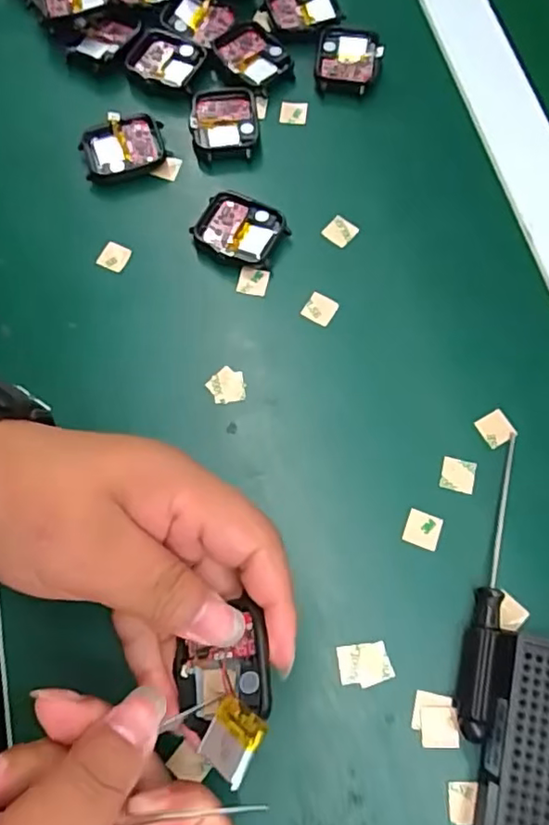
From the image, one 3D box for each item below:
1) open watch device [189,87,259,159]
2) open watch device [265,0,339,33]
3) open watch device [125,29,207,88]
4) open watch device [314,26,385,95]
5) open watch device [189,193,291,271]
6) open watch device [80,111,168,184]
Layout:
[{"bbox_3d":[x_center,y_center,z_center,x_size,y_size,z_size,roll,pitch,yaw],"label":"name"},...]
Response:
[{"bbox_3d":[-0.029,-0.165,0.347,0.038,0.012,0.045,-5,71,-2],"label":"open watch device"},{"bbox_3d":[0.017,-0.251,0.370,0.042,0.005,0.035,-10,71,-4],"label":"open watch device"},{"bbox_3d":[-0.064,-0.213,0.361,0.039,0.013,0.033,21,72,7],"label":"open watch device"},{"bbox_3d":[0.044,-0.213,0.360,0.037,0.010,0.045,13,71,4],"label":"open watch device"},{"bbox_3d":[-0.019,-0.097,0.325,0.046,0.012,0.038,26,75,10],"label":"open watch device"},{"bbox_3d":[-0.086,-0.150,0.342,0.046,0.014,0.038,-15,72,-5],"label":"open watch device"}]

